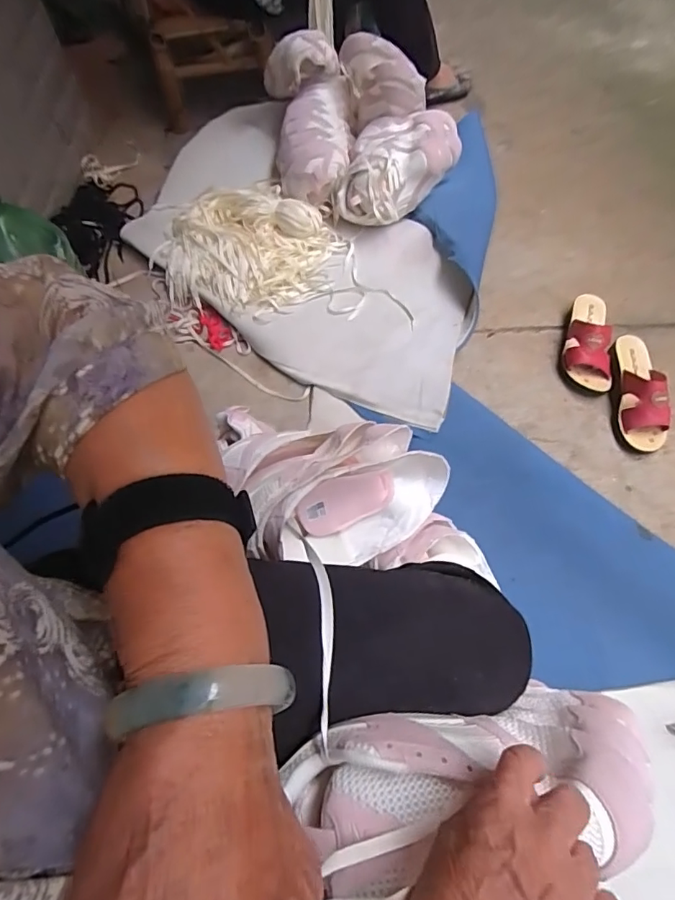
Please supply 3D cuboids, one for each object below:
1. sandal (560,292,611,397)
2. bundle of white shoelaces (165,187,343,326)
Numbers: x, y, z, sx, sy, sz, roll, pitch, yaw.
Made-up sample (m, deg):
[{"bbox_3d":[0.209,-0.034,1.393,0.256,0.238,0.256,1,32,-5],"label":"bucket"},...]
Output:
[{"bbox_3d":[0.485,-0.217,0.976,0.088,0.075,0.220,12,64,5],"label":"sandal"},{"bbox_3d":[-0.189,-0.422,1.063,0.358,0.067,0.297,14,64,5],"label":"bundle of white shoelaces"}]

